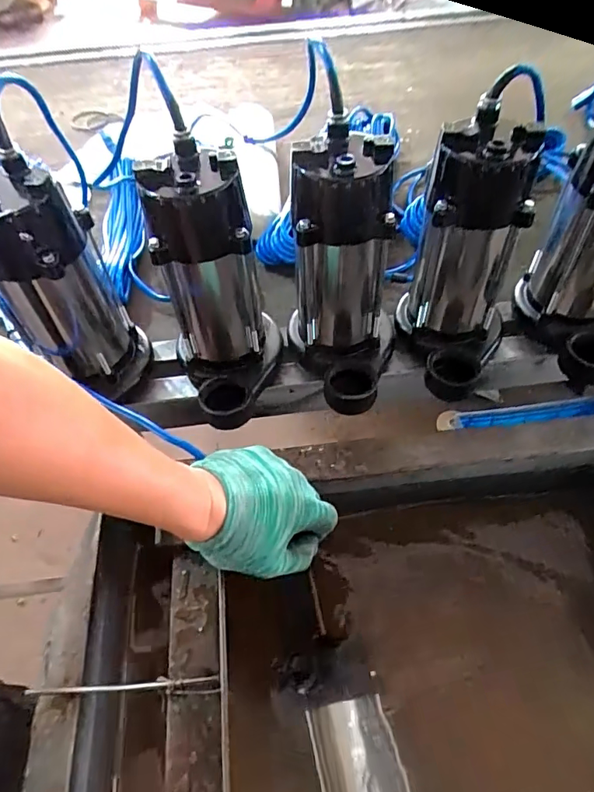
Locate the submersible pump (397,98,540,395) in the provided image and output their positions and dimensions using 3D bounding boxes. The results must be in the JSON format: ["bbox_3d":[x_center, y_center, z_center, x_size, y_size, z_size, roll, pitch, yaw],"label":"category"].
[{"bbox_3d":[0.166,-0.128,0.497,0.110,0.234,0.150,11,55,12],"label":"submersible pump"}]

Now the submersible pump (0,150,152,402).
[{"bbox_3d":[-0.232,-0.100,0.494,0.099,0.230,0.096,-2,53,2],"label":"submersible pump"}]

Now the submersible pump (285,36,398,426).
[{"bbox_3d":[0.043,-0.119,0.494,0.106,0.230,0.179,-1,53,3],"label":"submersible pump"}]

